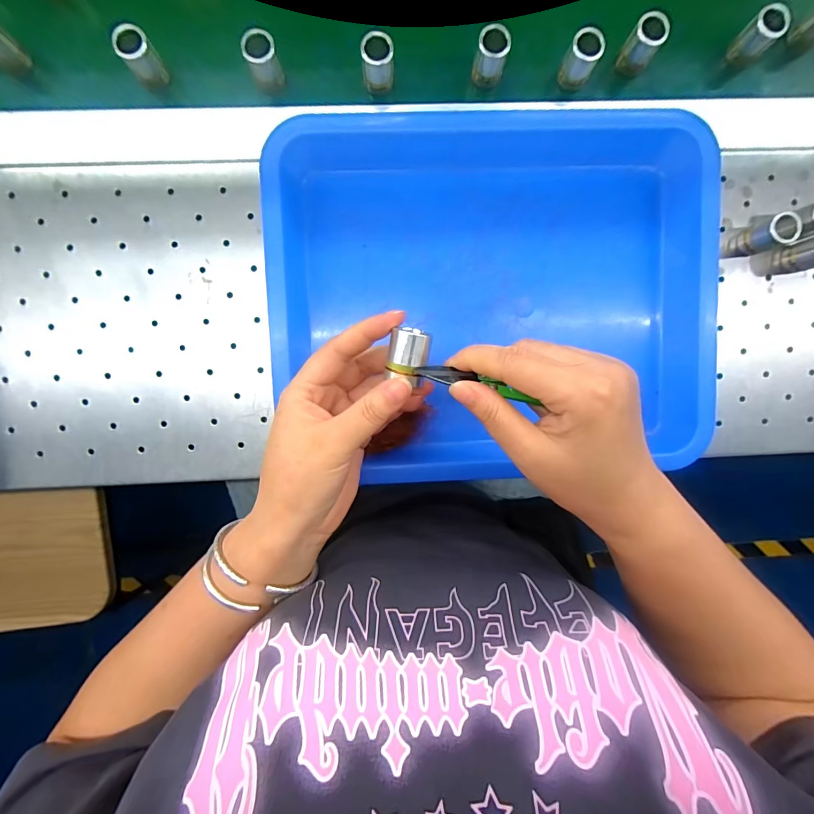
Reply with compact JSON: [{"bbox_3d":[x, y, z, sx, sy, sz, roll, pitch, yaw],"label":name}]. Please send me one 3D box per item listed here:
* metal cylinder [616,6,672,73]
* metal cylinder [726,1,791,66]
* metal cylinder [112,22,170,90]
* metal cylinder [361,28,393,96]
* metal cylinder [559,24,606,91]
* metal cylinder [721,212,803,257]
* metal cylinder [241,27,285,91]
[{"bbox_3d":[0.179,-0.276,0.298,0.022,0.038,0.018,31,91,-3],"label":"metal cylinder"},{"bbox_3d":[0.269,-0.284,0.300,0.022,0.035,0.019,41,91,-3],"label":"metal cylinder"},{"bbox_3d":[-0.192,-0.253,0.284,0.022,0.037,0.018,-39,93,0],"label":"metal cylinder"},{"bbox_3d":[-0.021,-0.252,0.287,0.022,0.032,0.020,-5,93,-2],"label":"metal cylinder"},{"bbox_3d":[0.131,-0.263,0.295,0.022,0.033,0.018,28,91,-3],"label":"metal cylinder"},{"bbox_3d":[0.276,-0.132,0.301,0.024,0.033,0.022,-15,93,-1],"label":"metal cylinder"},{"bbox_3d":[-0.104,-0.252,0.285,0.022,0.033,0.020,0,93,-2],"label":"metal cylinder"}]

